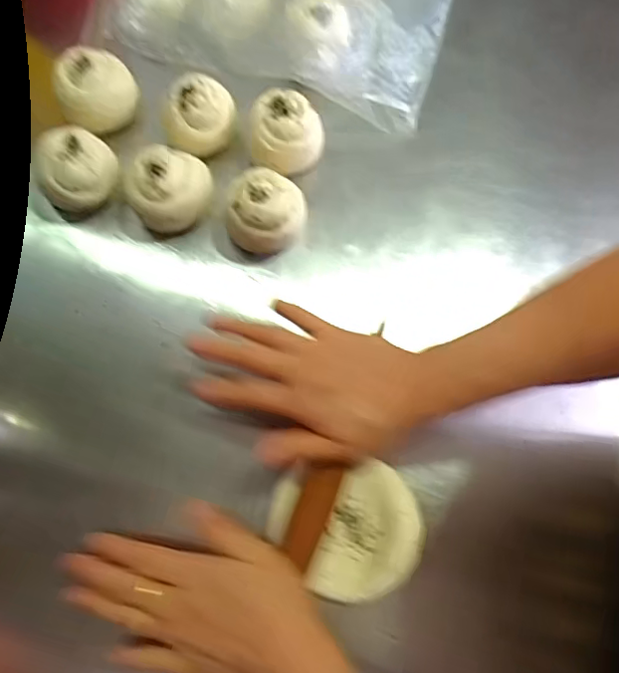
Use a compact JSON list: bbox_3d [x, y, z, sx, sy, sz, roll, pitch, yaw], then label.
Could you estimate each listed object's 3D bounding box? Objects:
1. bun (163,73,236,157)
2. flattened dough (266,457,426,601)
[{"bbox_3d":[-0.099,-0.203,0.510,0.063,0.043,0.071,-1,73,-1],"label":"bun"},{"bbox_3d":[0.028,0.144,0.423,0.107,0.018,0.091,-11,73,-4],"label":"flattened dough"}]

